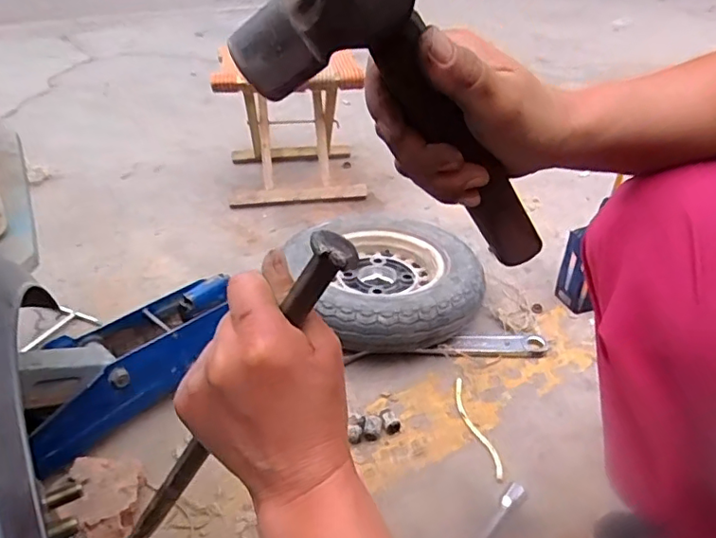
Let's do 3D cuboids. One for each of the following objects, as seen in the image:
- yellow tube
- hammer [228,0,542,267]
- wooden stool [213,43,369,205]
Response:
[{"bbox_3d":[0.157,0.209,0.743,0.021,0.005,0.167,-7,36,-10],"label":"yellow tube"},{"bbox_3d":[0.044,-0.067,0.300,0.099,0.232,0.046,-47,47,0],"label":"hammer"},{"bbox_3d":[-0.152,-0.332,1.284,0.310,0.287,0.274,0,37,-6],"label":"wooden stool"}]

